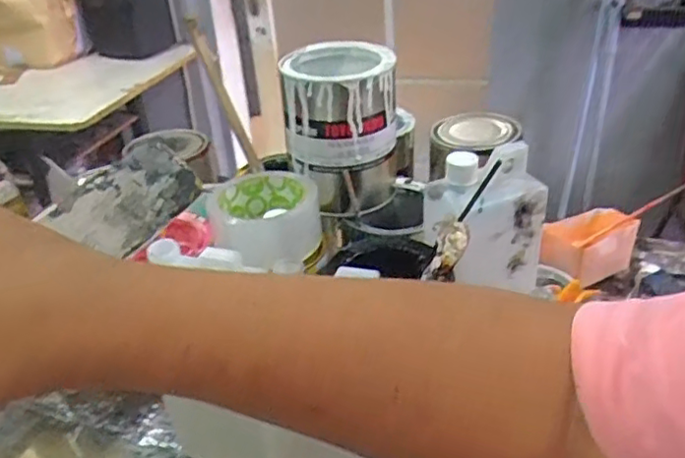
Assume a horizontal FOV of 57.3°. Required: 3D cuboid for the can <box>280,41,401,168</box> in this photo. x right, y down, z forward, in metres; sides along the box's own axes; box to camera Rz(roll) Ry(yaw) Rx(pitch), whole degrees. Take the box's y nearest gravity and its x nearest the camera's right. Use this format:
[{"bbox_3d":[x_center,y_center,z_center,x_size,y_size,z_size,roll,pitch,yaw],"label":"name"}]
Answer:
[{"bbox_3d":[-0.004,-0.121,0.609,0.102,0.093,0.105,-3,32,2],"label":"can"}]

